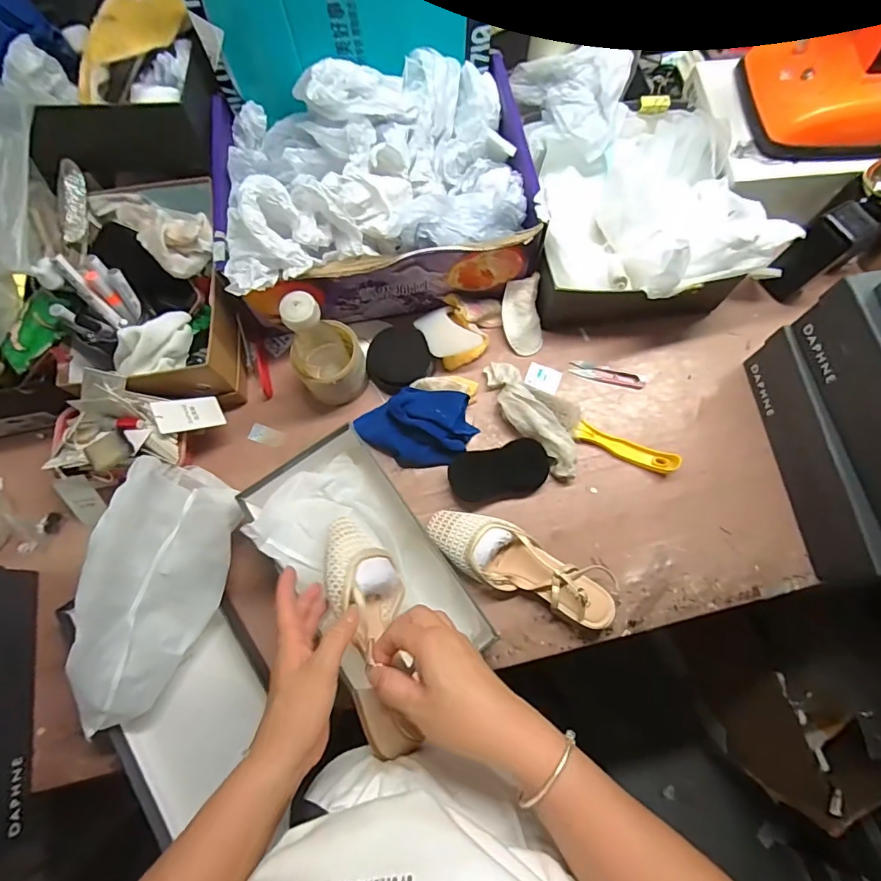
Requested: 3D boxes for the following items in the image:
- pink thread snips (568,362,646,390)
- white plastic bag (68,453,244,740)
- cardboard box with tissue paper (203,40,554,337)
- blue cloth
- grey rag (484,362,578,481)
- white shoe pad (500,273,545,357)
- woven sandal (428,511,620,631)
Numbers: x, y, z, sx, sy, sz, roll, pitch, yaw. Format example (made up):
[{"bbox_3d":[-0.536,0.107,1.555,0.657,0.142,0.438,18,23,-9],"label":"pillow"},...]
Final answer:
[{"bbox_3d":[0.233,-0.092,0.669,0.102,0.005,0.024,14,74,6],"label":"pink thread snips"},{"bbox_3d":[-0.321,0.161,0.521,0.120,0.089,0.278,15,74,7],"label":"white plastic bag"},{"bbox_3d":[-0.085,-0.330,0.628,0.389,0.178,0.305,-9,73,-1],"label":"cardboard box with tissue paper"},{"bbox_3d":[-0.034,-0.017,0.631,0.151,0.045,0.095,3,73,3],"label":"blue cloth"},{"bbox_3d":[0.120,-0.032,0.631,0.058,0.042,0.187,-31,74,-8],"label":"grey rag"},{"bbox_3d":[0.115,-0.172,0.668,0.052,0.016,0.104,-7,104,0],"label":"white shoe pad"},{"bbox_3d":[0.095,0.148,0.572,0.227,0.050,0.072,22,75,8],"label":"woven sandal"}]

